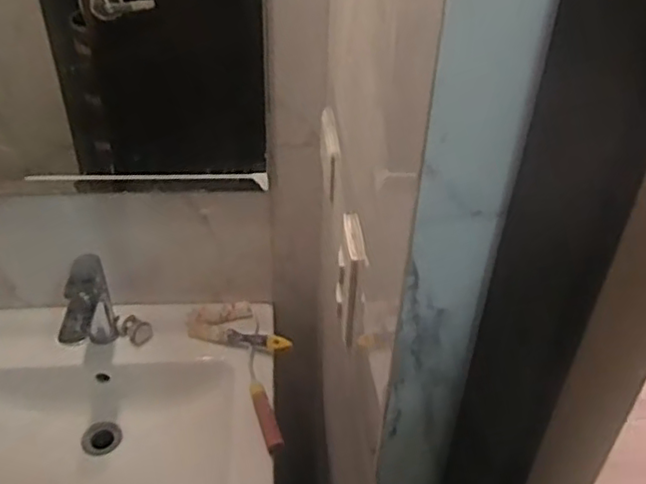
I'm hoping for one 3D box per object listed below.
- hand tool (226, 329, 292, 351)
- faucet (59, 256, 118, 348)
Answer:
[{"bbox_3d":[-0.105,0.160,1.066,0.106,0.022,0.019,8,39,8],"label":"hand tool"},{"bbox_3d":[-0.357,0.119,1.010,0.044,0.150,0.141,1,39,-1],"label":"faucet"}]

